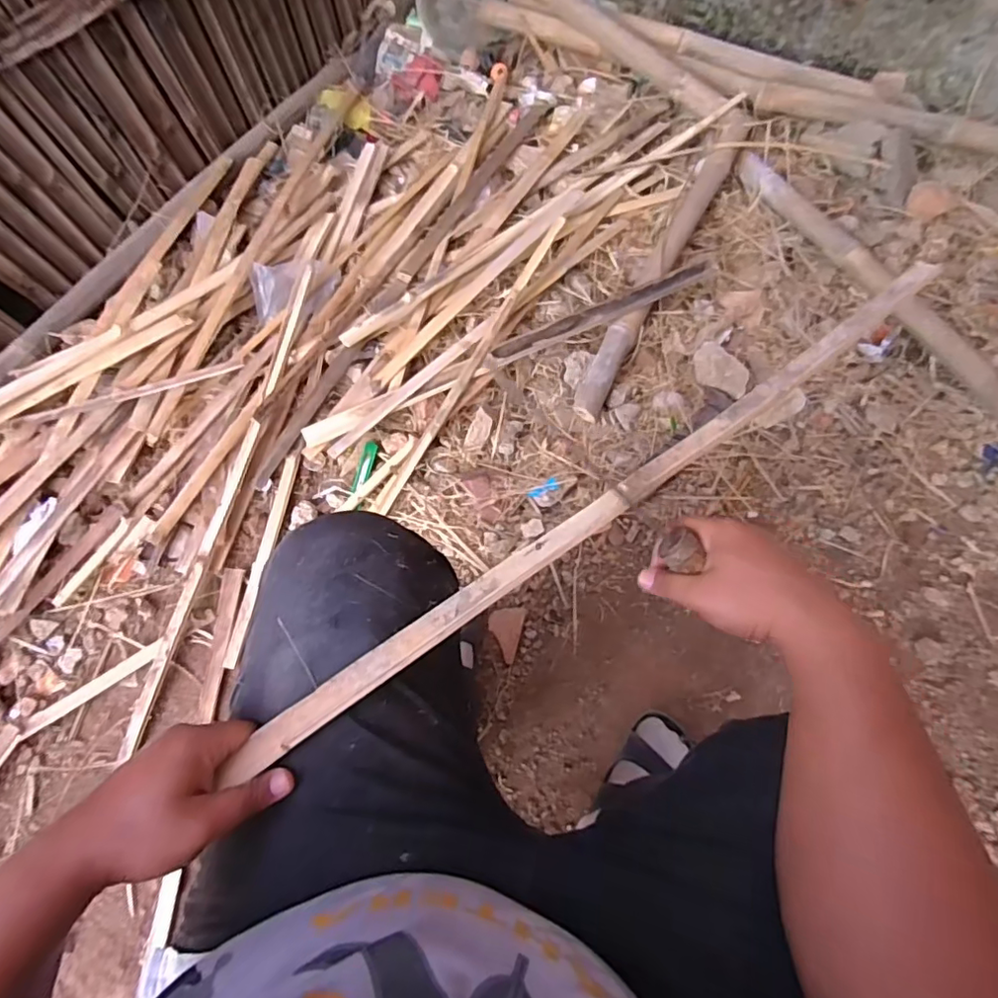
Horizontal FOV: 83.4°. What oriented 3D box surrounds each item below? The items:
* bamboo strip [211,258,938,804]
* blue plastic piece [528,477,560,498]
[{"bbox_3d":[0.097,-0.001,0.443,0.678,0.014,0.029,-34,74,-9],"label":"bamboo strip"},{"bbox_3d":[0.067,-0.015,0.859,0.049,0.005,0.021,-25,72,14],"label":"blue plastic piece"}]

